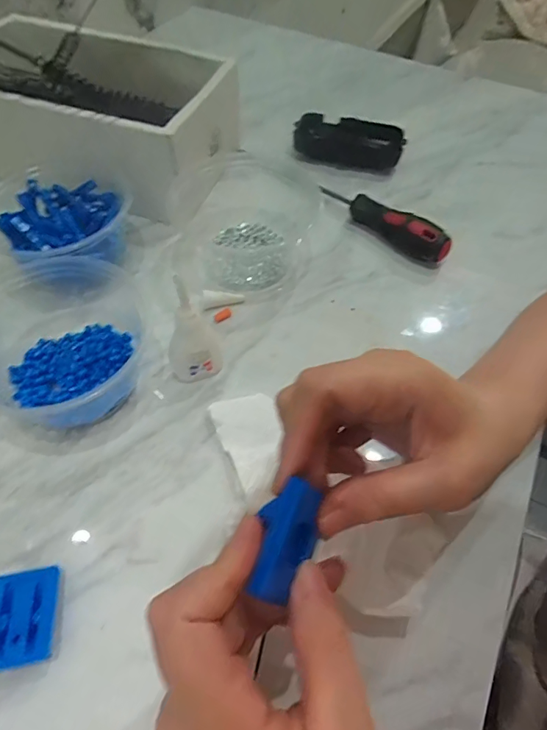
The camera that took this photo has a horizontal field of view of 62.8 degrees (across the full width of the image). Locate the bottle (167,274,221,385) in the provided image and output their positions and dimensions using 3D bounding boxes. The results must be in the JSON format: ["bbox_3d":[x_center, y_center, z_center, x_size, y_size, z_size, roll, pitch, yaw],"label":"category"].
[{"bbox_3d":[-0.054,-0.020,0.284,0.034,0.089,0.019,-12,59,-11],"label":"bottle"}]

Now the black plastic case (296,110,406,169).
[{"bbox_3d":[0.076,-0.232,0.462,0.109,0.030,0.034,15,58,7],"label":"black plastic case"}]

